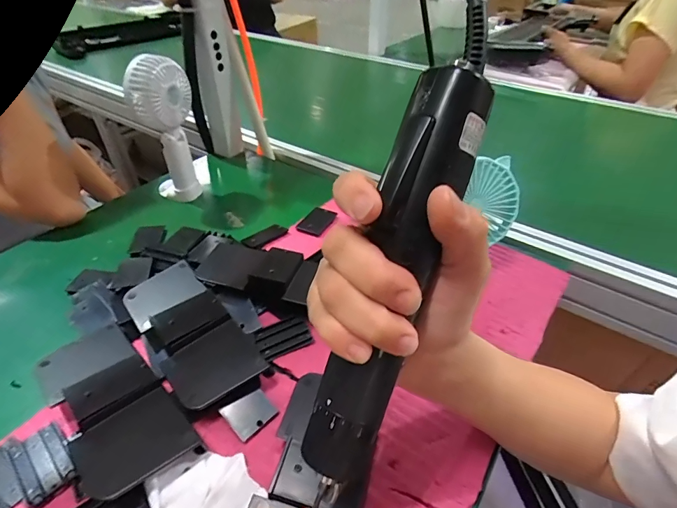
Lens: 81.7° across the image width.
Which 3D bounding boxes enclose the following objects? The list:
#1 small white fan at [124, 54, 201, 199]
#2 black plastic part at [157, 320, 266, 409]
[{"bbox_3d":[-0.233,-0.162,0.543,0.075,0.194,0.064,-9,42,-11],"label":"small white fan"},{"bbox_3d":[-0.104,0.093,0.333,0.073,0.004,0.062,-33,59,-26],"label":"black plastic part"}]

